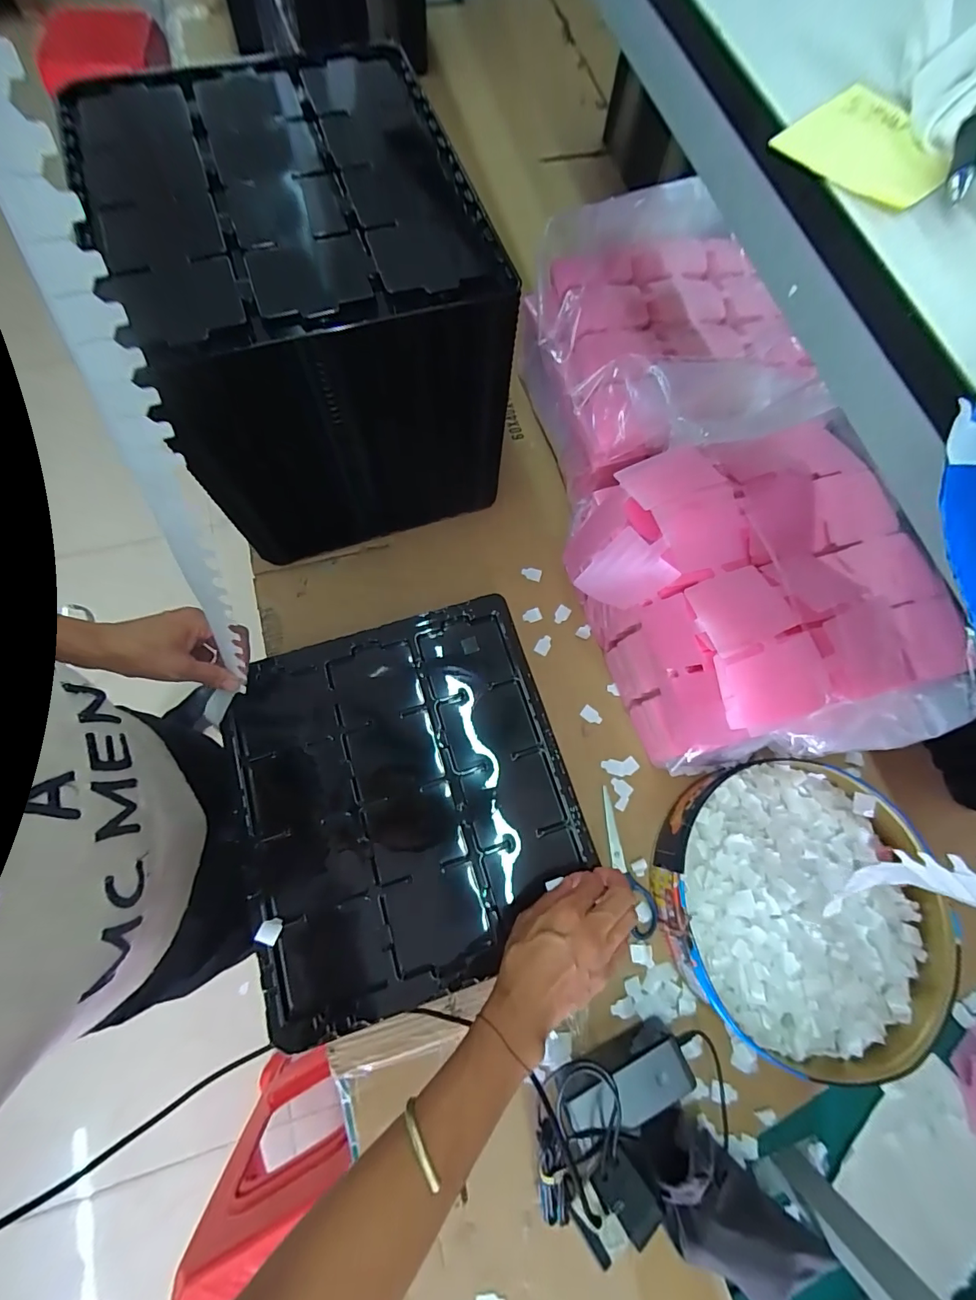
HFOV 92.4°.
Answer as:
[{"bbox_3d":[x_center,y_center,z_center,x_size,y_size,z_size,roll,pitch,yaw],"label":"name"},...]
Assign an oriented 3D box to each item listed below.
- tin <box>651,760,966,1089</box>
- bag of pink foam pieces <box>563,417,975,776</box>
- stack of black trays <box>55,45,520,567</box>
[{"bbox_3d":[0.347,0.288,0.530,0.297,0.068,0.301,1,73,-2],"label":"tin"},{"bbox_3d":[0.303,-0.043,0.552,0.366,0.231,0.327,-7,73,-4],"label":"bag of pink foam pieces"},{"bbox_3d":[-0.168,-0.375,0.579,0.308,0.326,0.389,-13,74,-6],"label":"stack of black trays"}]

